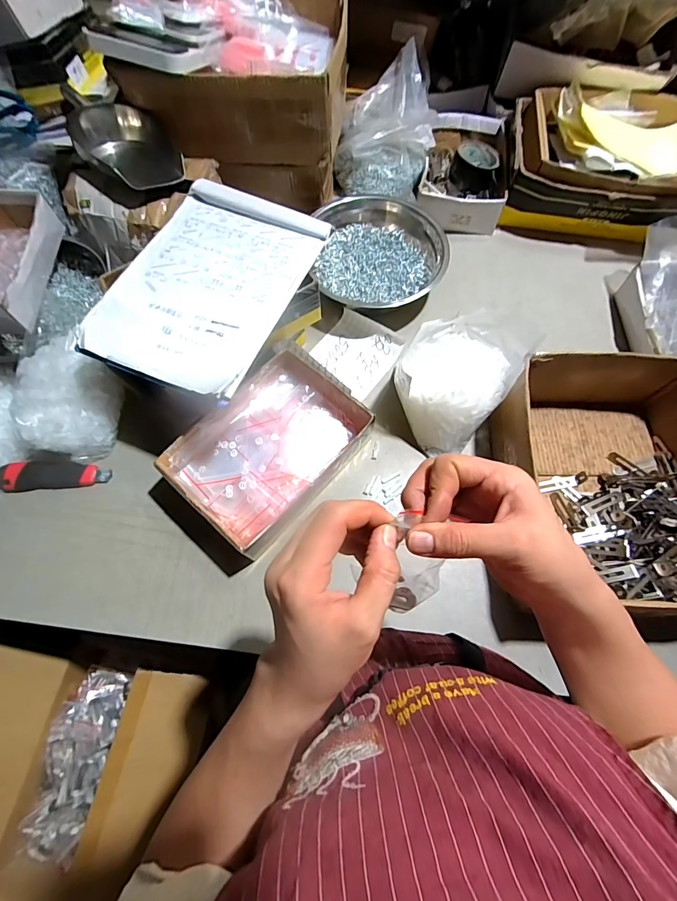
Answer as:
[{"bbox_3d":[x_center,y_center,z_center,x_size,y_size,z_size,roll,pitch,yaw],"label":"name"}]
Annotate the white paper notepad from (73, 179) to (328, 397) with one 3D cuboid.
[{"bbox_3d":[-0.168,-0.221,0.515,0.221,0.014,0.298,22,70,8],"label":"white paper notepad"}]

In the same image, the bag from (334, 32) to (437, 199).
[{"bbox_3d":[0.087,-0.597,0.735,0.177,0.139,0.193,7,68,3],"label":"bag"}]

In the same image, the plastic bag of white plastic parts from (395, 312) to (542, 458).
[{"bbox_3d":[0.164,-0.106,0.581,0.159,0.113,0.197,31,72,12],"label":"plastic bag of white plastic parts"}]

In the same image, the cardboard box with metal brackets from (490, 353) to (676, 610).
[{"bbox_3d":[0.362,0.036,0.523,0.272,0.116,0.323,-3,68,-1],"label":"cardboard box with metal brackets"}]

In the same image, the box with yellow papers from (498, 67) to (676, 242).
[{"bbox_3d":[0.490,-0.537,0.727,0.342,0.128,0.253,16,69,6],"label":"box with yellow papers"}]

